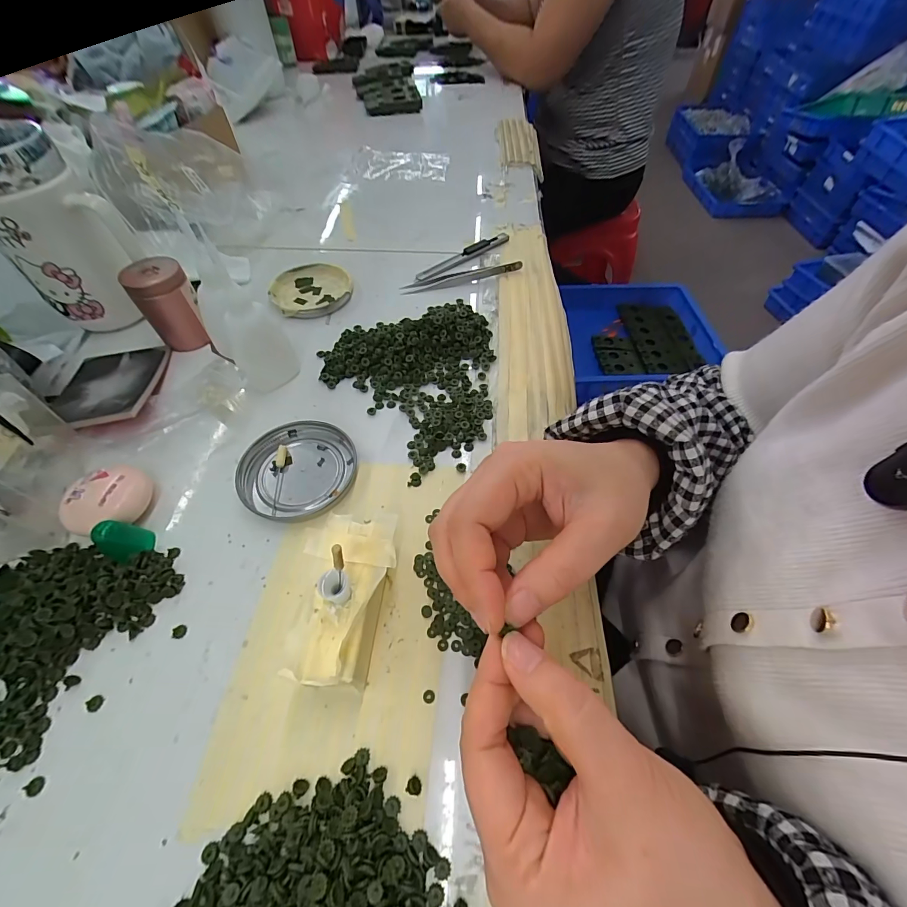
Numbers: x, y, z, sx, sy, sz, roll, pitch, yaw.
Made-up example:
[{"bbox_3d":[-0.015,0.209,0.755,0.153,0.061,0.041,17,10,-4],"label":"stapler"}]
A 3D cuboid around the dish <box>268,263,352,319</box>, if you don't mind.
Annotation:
[{"bbox_3d":[-0.144,-0.166,0.403,0.076,0.012,0.076,0,55,0],"label":"dish"}]

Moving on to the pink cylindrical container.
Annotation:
[{"bbox_3d":[-0.244,-0.132,0.342,0.044,0.059,0.044,-27,59,-18],"label":"pink cylindrical container"}]

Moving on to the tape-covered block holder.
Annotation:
[{"bbox_3d":[-0.057,0.078,0.217,0.046,0.035,0.085,2,55,0],"label":"tape-covered block holder"}]

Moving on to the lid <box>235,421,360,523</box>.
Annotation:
[{"bbox_3d":[-0.109,0.010,0.280,0.080,0.008,0.074,0,55,0],"label":"lid"}]

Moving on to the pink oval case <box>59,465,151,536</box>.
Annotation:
[{"bbox_3d":[-0.221,0.031,0.255,0.044,0.023,0.037,-24,58,-16],"label":"pink oval case"}]

